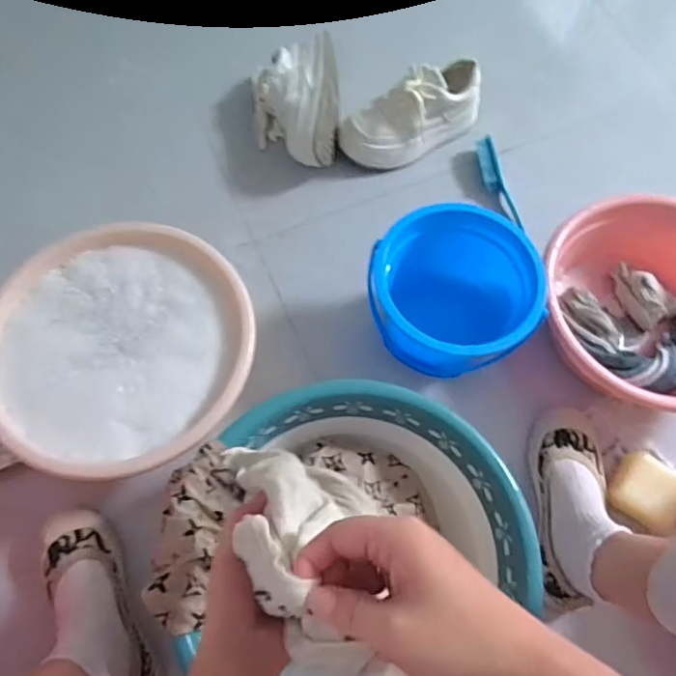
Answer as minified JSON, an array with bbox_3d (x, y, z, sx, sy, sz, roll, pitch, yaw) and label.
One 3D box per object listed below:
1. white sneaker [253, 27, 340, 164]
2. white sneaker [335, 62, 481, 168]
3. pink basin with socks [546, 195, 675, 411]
[{"bbox_3d":[-0.064,-0.368,0.911,0.131,0.095,0.209,-5,68,-3],"label":"white sneaker"},{"bbox_3d":[0.120,-0.348,0.895,0.223,0.100,0.081,-20,69,-9],"label":"white sneaker"},{"bbox_3d":[0.411,-0.034,0.780,0.285,0.115,0.283,0,67,-1],"label":"pink basin with socks"}]

